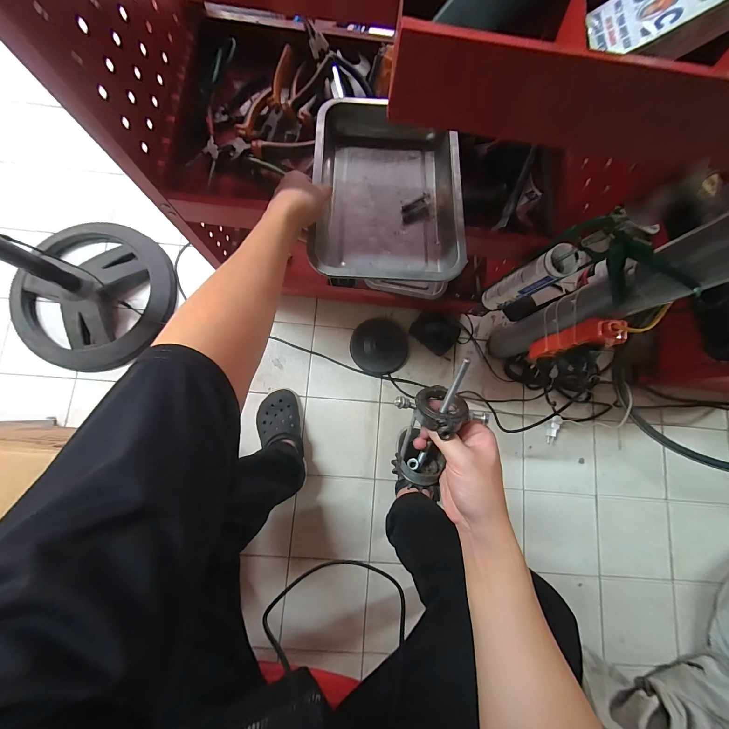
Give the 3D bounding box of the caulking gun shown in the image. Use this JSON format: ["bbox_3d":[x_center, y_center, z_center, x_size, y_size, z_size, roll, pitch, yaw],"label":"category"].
[{"bbox_3d":[0.332,-0.127,0.509,0.168,0.284,0.048,32,81,2],"label":"caulking gun"}]

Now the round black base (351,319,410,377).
[{"bbox_3d":[0.042,-0.051,0.856,0.156,0.023,0.152,0,81,-3],"label":"round black base"}]

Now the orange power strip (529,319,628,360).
[{"bbox_3d":[0.395,-0.041,0.592,0.058,0.198,0.039,12,81,-1],"label":"orange power strip"}]

